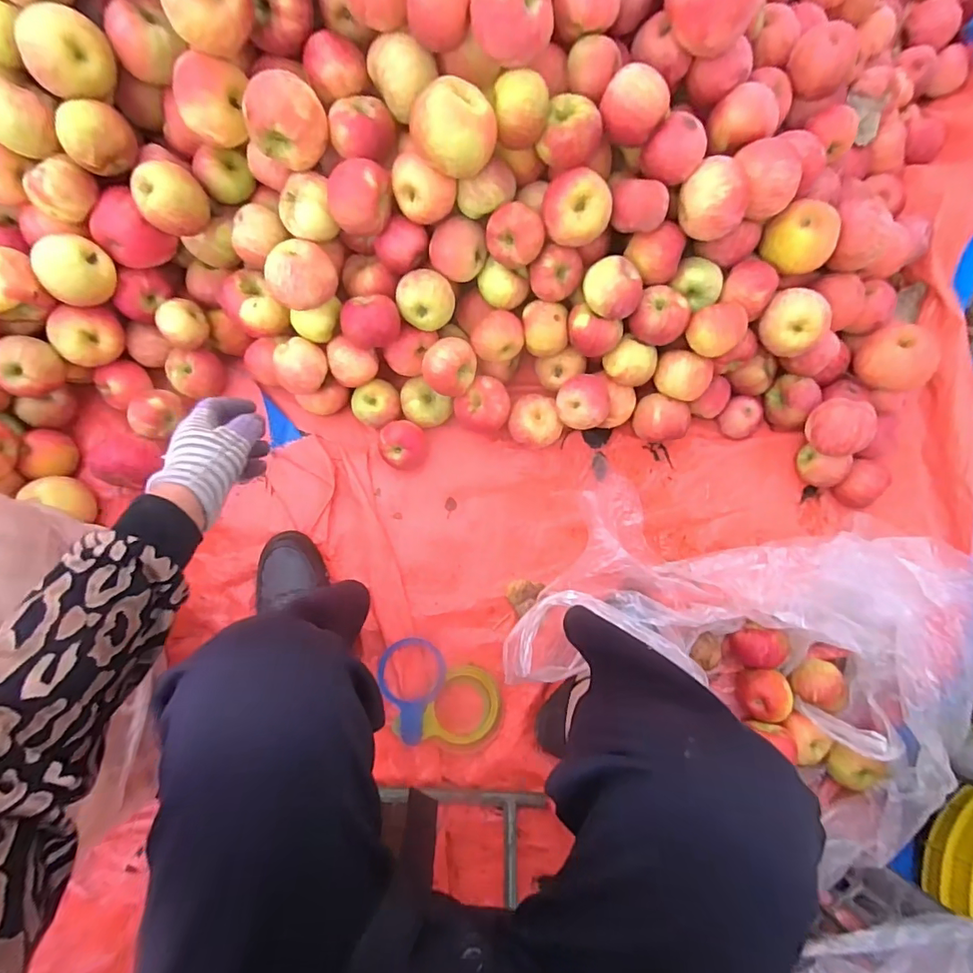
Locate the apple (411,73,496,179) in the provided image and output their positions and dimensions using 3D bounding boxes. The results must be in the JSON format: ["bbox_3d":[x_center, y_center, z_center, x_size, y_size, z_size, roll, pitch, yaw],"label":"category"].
[{"bbox_3d":[-0.034,-0.363,0.528,0.088,0.075,0.074,-1,82,-5],"label":"apple"}]

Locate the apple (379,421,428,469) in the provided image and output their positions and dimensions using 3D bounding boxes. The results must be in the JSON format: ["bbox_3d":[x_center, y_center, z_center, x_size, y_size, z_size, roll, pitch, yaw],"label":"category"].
[{"bbox_3d":[-0.115,-0.057,0.715,0.068,0.060,0.064,-11,82,-6],"label":"apple"}]

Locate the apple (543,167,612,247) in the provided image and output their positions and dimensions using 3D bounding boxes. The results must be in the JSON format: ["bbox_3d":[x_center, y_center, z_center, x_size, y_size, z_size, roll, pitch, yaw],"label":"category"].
[{"bbox_3d":[0.100,-0.308,0.579,0.078,0.067,0.061,19,81,-1],"label":"apple"}]

